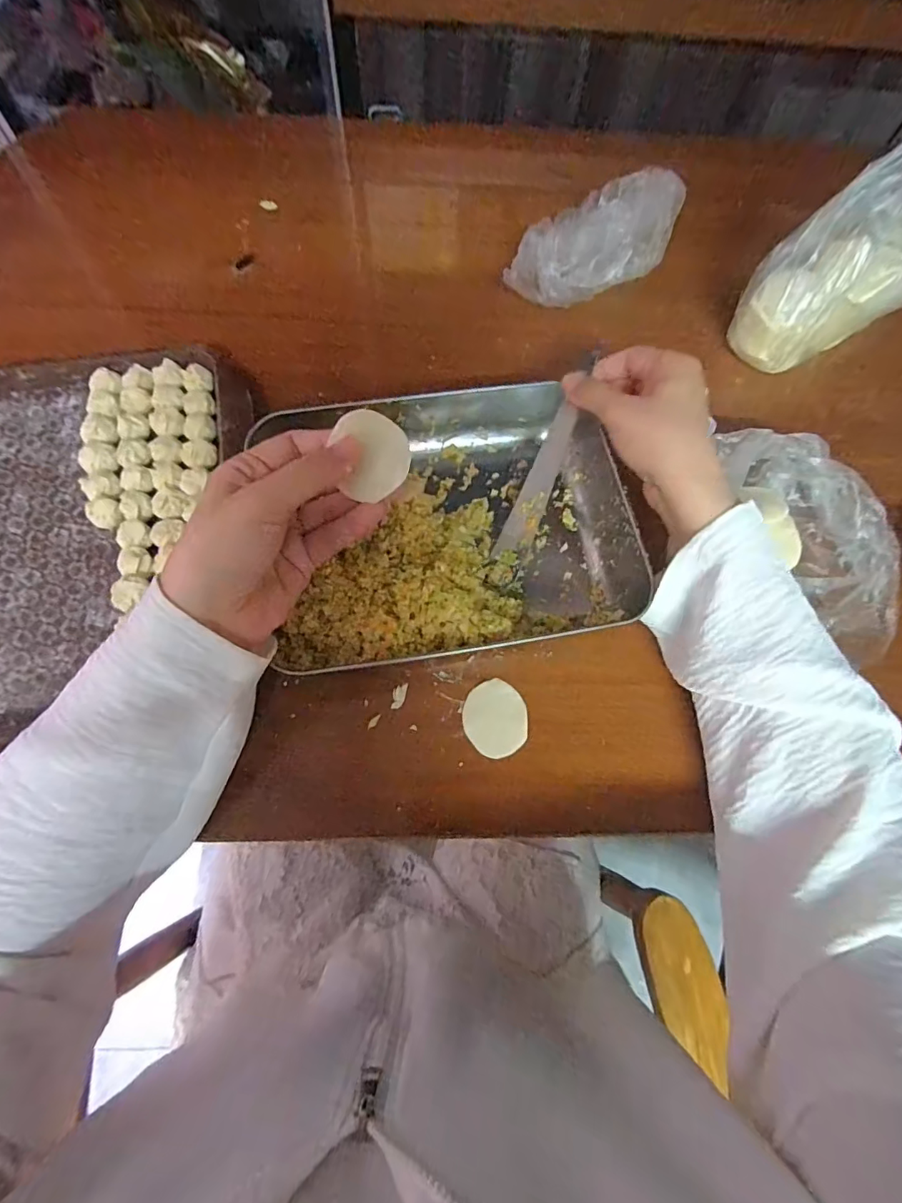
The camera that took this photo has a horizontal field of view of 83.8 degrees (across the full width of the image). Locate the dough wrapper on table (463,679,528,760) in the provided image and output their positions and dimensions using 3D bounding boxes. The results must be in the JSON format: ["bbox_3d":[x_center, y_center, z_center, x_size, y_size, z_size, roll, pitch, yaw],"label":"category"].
[{"bbox_3d":[0.029,0.077,0.331,0.040,0.004,0.049,-3,69,-3],"label":"dough wrapper on table"}]

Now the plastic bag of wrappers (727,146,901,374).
[{"bbox_3d":[0.351,-0.281,0.400,0.197,0.154,0.083,-20,71,-10],"label":"plastic bag of wrappers"}]

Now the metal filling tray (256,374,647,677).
[{"bbox_3d":[-0.002,-0.061,0.359,0.248,0.048,0.201,-10,70,-6],"label":"metal filling tray"}]

